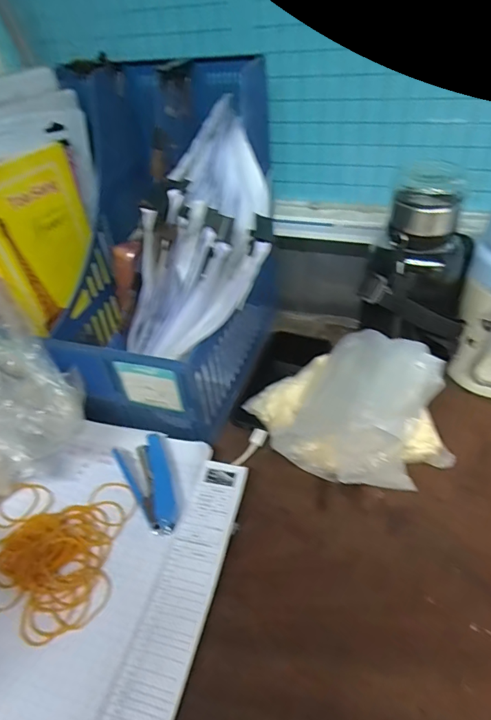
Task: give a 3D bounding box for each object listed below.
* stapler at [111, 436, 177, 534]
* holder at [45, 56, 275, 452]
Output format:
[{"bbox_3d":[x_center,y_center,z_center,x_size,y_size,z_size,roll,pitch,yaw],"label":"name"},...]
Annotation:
[{"bbox_3d":[-0.084,0.109,0.400,0.042,0.022,0.089,-21,43,-16],"label":"stapler"},{"bbox_3d":[-0.076,-0.111,0.471,0.209,0.303,0.278,-1,40,8],"label":"holder"}]

